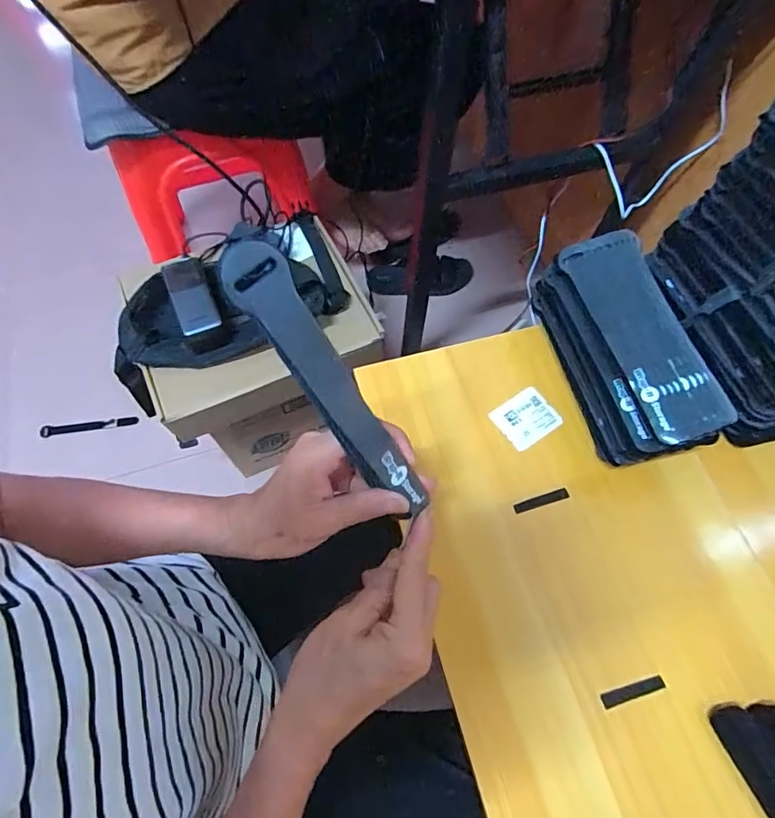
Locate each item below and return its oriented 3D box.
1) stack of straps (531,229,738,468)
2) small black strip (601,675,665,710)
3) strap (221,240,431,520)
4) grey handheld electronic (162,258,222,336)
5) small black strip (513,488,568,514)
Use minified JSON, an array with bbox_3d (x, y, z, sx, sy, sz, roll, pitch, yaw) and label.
[{"bbox_3d":[0.219,-0.049,0.447,0.088,0.097,0.205,-14,66,-6],"label":"stack of straps"},{"bbox_3d":[0.195,0.224,0.371,0.052,0.004,0.010,-14,66,-6],"label":"small black strip"},{"bbox_3d":[-0.019,0.002,0.242,0.015,0.189,0.025,23,64,42],"label":"strap"},{"bbox_3d":[-0.273,-0.159,0.653,0.052,0.017,0.140,-21,62,-12],"label":"grey handheld electronic"},{"bbox_3d":[0.144,0.085,0.437,0.053,0.004,0.010,-16,67,-7],"label":"small black strip"}]

